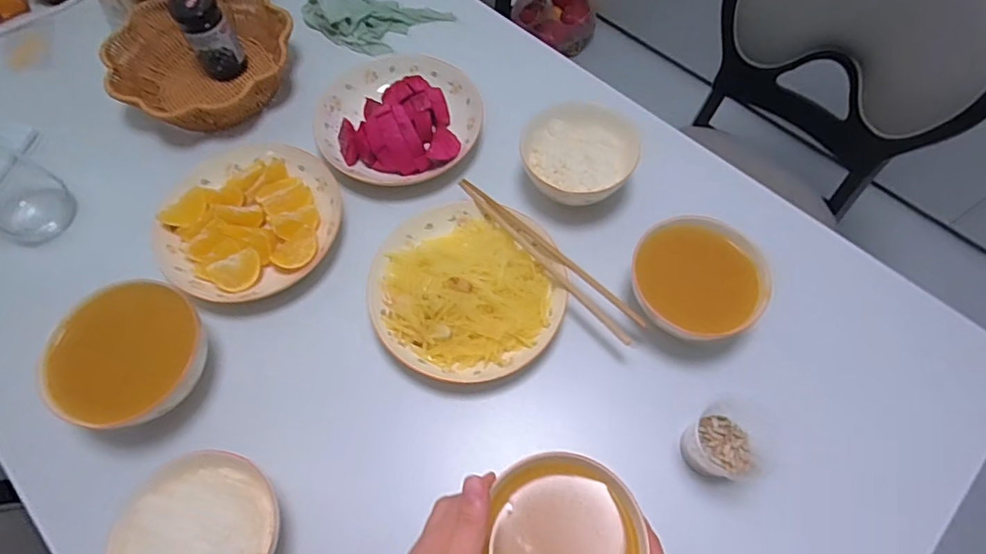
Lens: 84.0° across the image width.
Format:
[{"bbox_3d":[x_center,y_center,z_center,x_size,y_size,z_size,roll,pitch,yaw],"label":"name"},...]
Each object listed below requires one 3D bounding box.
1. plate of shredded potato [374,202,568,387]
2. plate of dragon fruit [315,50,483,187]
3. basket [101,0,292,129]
[{"bbox_3d":[-0.027,0.008,0.578,0.203,0.042,0.197,0,64,0],"label":"plate of shredded potato"},{"bbox_3d":[-0.123,-0.219,0.707,0.199,0.074,0.202,0,64,0],"label":"plate of dragon fruit"},{"bbox_3d":[-0.380,-0.282,0.724,0.222,0.085,0.206,0,64,0],"label":"basket"}]

